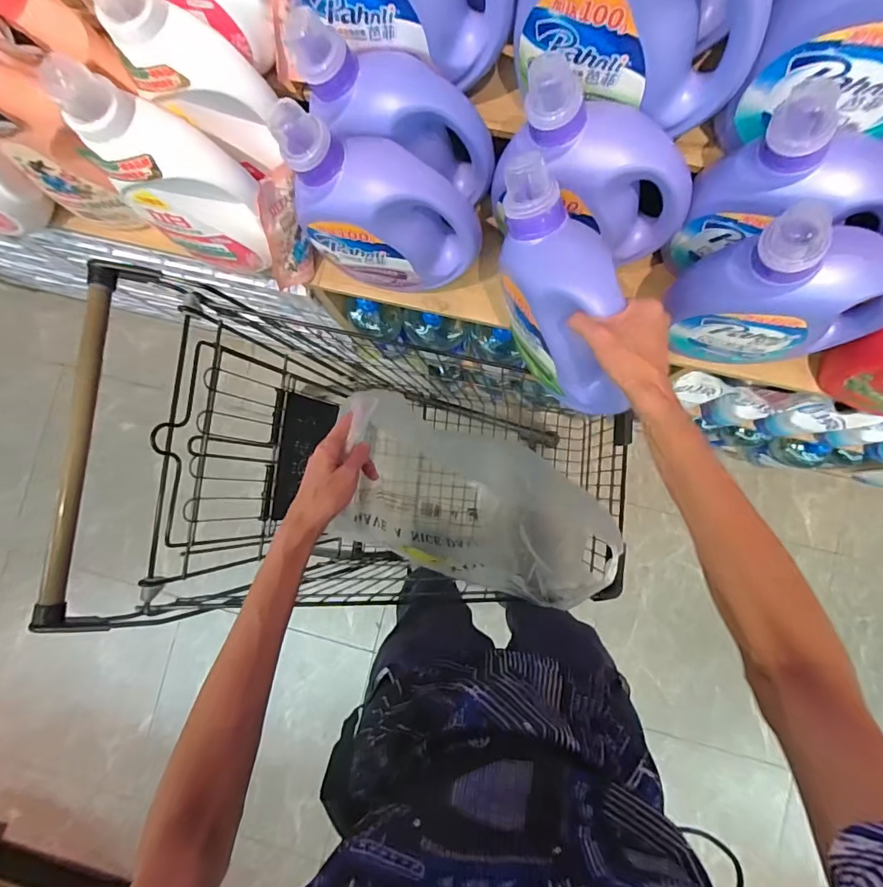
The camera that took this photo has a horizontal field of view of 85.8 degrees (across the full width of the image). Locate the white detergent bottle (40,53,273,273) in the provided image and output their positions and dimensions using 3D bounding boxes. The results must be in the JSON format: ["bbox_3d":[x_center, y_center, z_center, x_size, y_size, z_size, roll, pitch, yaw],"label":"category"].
[{"bbox_3d":[-0.309,-0.313,0.591,0.160,0.278,0.084,21,88,5],"label":"white detergent bottle"}]

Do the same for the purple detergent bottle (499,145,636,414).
[{"bbox_3d":[0.127,-0.152,0.522,0.089,0.124,0.283,-23,127,2],"label":"purple detergent bottle"}]

